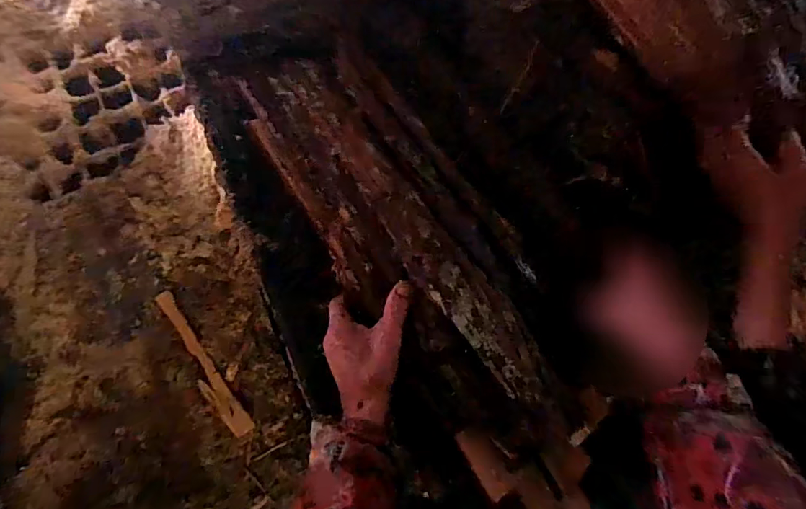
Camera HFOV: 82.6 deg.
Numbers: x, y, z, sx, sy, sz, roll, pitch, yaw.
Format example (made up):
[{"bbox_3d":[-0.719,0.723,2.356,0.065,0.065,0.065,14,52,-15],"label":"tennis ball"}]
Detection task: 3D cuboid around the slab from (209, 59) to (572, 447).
[{"bbox_3d":[-0.029,-0.030,0.502,0.123,0.054,0.485,-41,78,13],"label":"slab"}]

